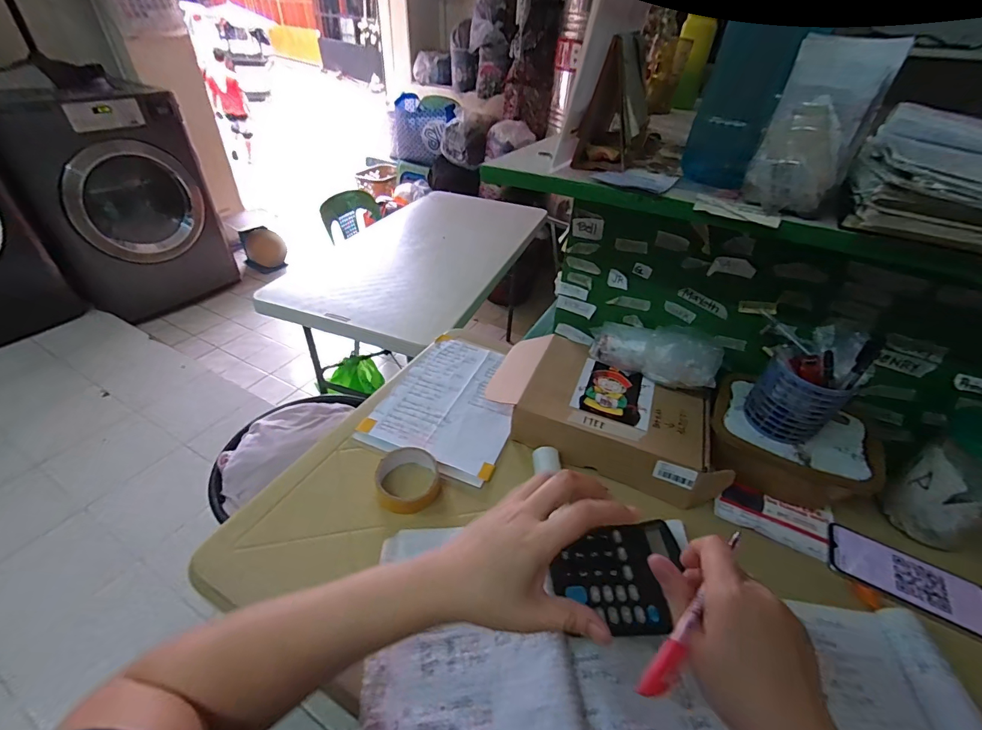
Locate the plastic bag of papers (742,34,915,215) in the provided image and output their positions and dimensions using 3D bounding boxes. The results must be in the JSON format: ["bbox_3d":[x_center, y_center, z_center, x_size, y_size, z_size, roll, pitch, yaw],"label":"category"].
[{"bbox_3d":[0.308,-0.223,0.395,0.080,0.139,0.033,25,44,23],"label":"plastic bag of papers"}]

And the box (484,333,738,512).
[{"bbox_3d":[0.169,0.070,0.640,0.346,0.067,0.187,19,42,18],"label":"box"}]

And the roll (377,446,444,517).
[{"bbox_3d":[-0.112,0.156,0.565,0.084,0.027,0.093,-7,41,-13],"label":"roll"}]

